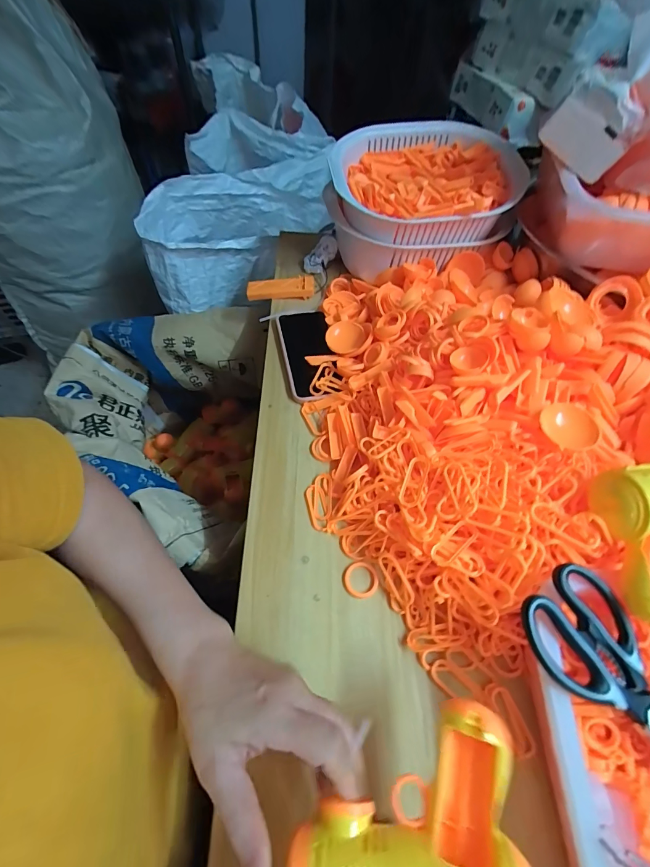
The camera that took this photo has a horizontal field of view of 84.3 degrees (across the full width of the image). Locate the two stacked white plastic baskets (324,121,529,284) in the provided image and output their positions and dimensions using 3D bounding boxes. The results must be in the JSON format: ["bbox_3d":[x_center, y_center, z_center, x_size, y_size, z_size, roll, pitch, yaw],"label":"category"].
[{"bbox_3d":[0.146,-0.368,0.571,0.274,0.132,0.209,-5,59,-7],"label":"two stacked white plastic baskets"}]

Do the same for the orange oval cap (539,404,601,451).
[{"bbox_3d":[0.241,-0.006,0.350,0.041,0.013,0.050,-12,60,-11],"label":"orange oval cap"}]

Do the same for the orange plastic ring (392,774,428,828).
[{"bbox_3d":[0.054,0.232,0.227,0.023,0.007,0.023,2,58,-3],"label":"orange plastic ring"}]

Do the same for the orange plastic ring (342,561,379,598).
[{"bbox_3d":[0.036,0.151,0.371,0.035,0.008,0.035,2,58,-3],"label":"orange plastic ring"}]

